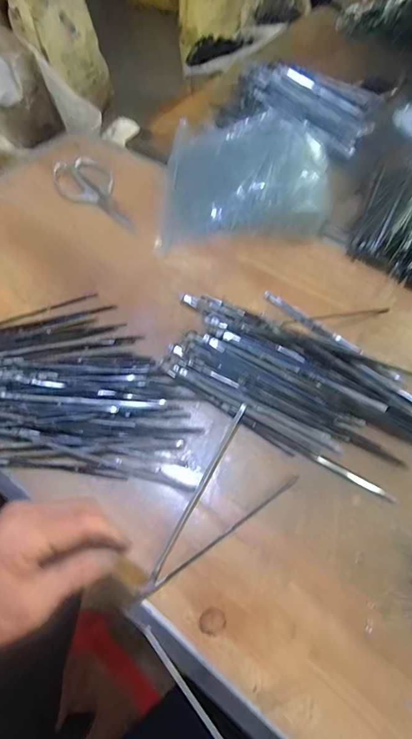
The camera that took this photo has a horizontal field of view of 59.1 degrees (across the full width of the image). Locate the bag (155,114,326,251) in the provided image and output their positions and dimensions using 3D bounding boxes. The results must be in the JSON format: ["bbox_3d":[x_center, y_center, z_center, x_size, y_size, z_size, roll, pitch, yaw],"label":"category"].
[{"bbox_3d":[0.055,-0.268,0.515,0.229,0.069,0.229,4,59,2],"label":"bag"}]

